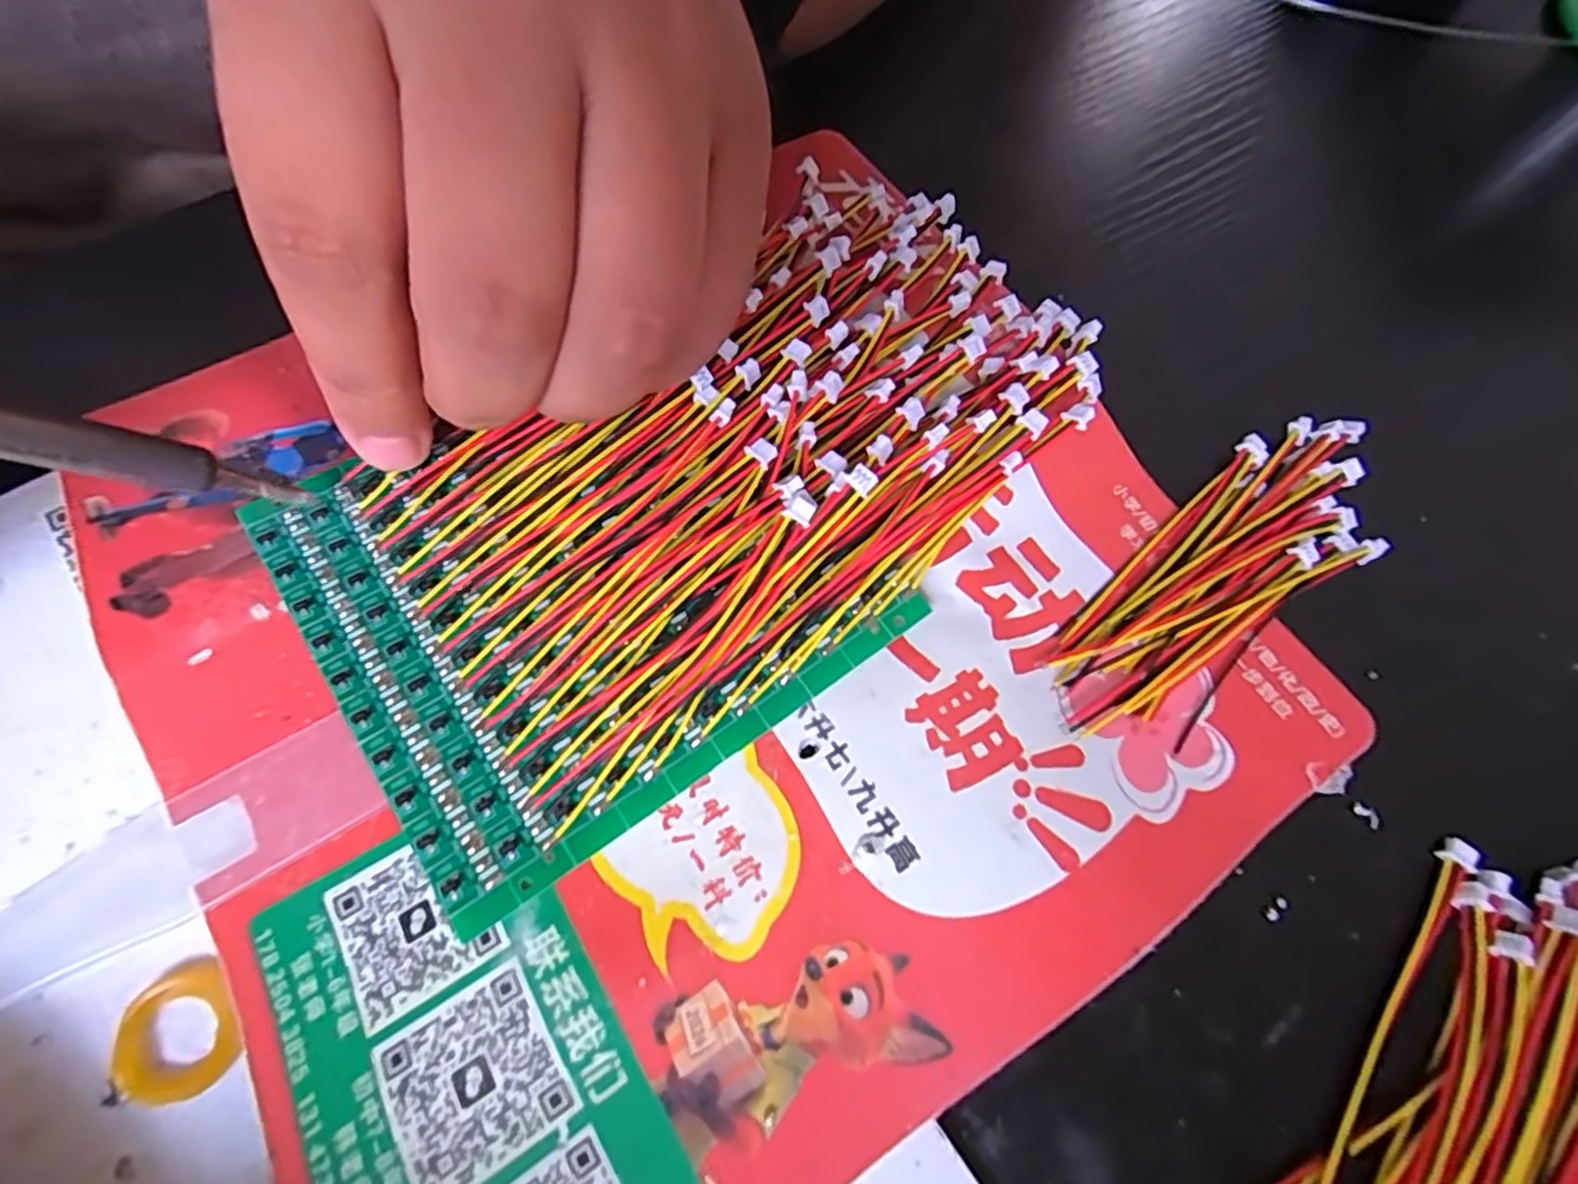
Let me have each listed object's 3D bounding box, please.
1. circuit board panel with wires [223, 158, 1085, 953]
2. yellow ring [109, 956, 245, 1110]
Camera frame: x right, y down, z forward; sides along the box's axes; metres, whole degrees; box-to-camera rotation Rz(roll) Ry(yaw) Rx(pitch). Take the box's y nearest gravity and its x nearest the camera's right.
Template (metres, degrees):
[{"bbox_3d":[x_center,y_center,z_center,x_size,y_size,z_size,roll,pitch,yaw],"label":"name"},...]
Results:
[{"bbox_3d":[-0.013,-0.026,0.144,0.164,0.015,0.090,-37,75,-15],"label":"circuit board panel with wires"},{"bbox_3d":[-0.096,0.069,0.112,0.017,0.004,0.019,-25,72,-11],"label":"yellow ring"}]

